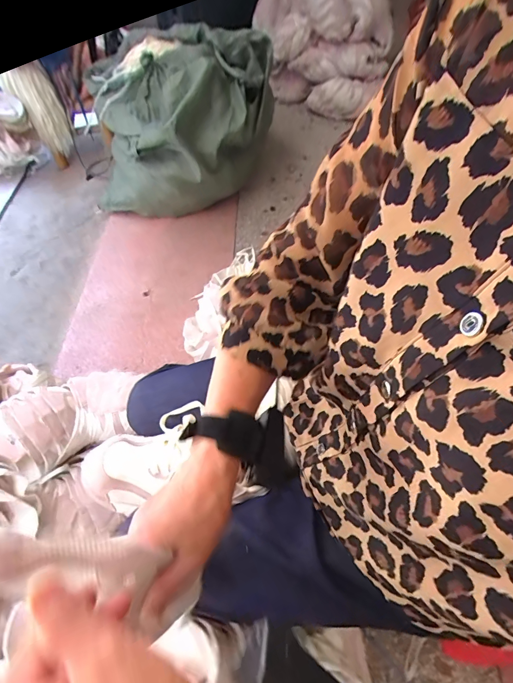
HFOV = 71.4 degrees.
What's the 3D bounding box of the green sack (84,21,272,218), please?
[{"bbox_3d":[-0.283,-0.776,1.290,0.547,0.428,0.553,24,62,17],"label":"green sack"}]

